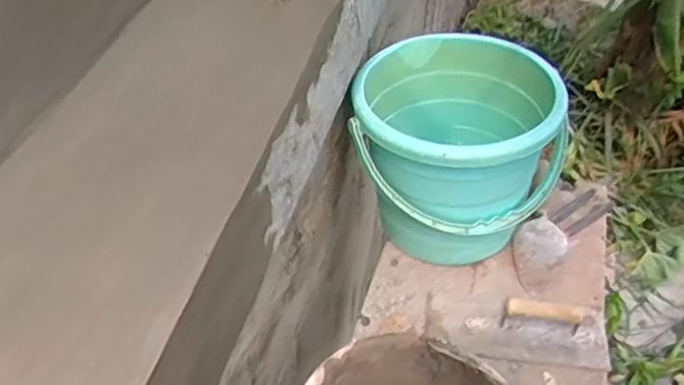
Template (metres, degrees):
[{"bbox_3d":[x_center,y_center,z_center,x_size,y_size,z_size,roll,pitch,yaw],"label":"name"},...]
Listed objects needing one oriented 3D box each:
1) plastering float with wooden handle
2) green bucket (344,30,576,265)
[{"bbox_3d":[0.269,0.187,0.950,0.227,0.074,0.099,5,46,4],"label":"plastering float with wooden handle"},{"bbox_3d":[0.178,-0.065,1.044,0.308,0.246,0.316,9,47,8],"label":"green bucket"}]

